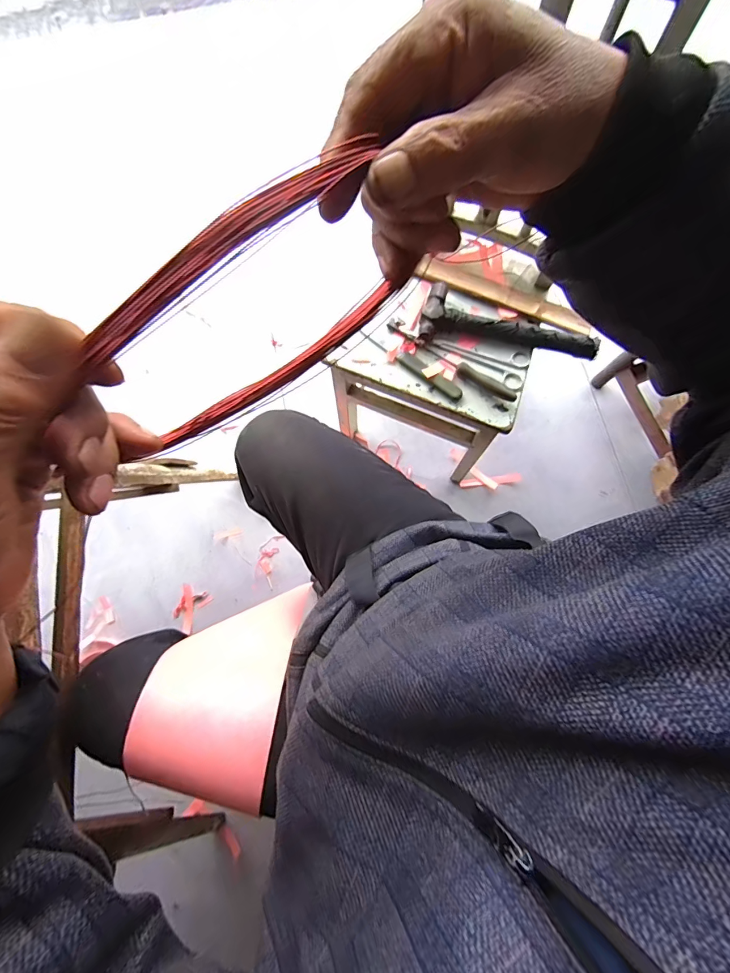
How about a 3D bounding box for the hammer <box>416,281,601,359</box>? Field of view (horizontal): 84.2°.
[{"bbox_3d":[0.233,-0.269,0.672,0.283,0.035,0.099,11,78,3],"label":"hammer"}]

